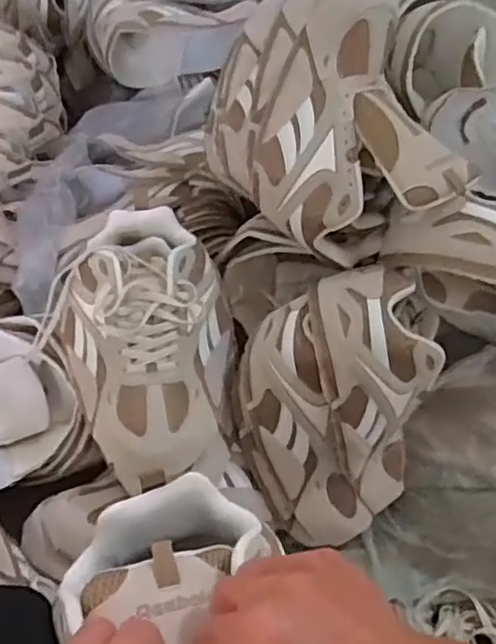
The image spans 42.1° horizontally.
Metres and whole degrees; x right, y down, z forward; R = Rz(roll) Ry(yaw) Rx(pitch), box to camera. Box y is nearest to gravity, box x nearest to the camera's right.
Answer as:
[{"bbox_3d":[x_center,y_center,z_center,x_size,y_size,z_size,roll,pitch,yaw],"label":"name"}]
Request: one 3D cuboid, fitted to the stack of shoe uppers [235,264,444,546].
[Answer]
[{"bbox_3d":[0.082,0.081,0.656,0.182,0.281,0.120,8,26,3],"label":"stack of shoe uppers"}]

